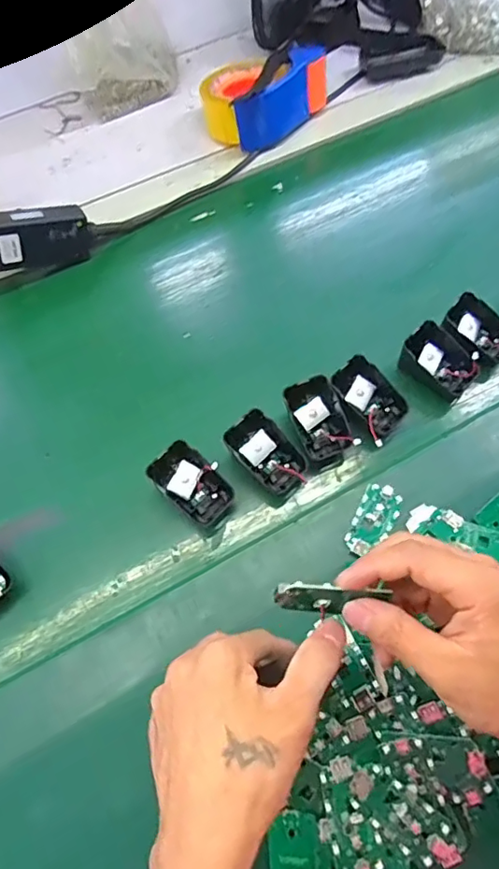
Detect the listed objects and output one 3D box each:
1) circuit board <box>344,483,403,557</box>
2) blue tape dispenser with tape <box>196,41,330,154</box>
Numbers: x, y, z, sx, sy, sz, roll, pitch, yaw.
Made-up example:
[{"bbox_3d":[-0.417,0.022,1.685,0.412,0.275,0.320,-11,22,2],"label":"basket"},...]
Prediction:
[{"bbox_3d":[0.101,0.070,0.427,0.030,0.006,0.061,23,70,19],"label":"circuit board"},{"bbox_3d":[0.011,-0.425,0.658,0.131,0.075,0.131,-41,65,-10],"label":"blue tape dispenser with tape"}]

